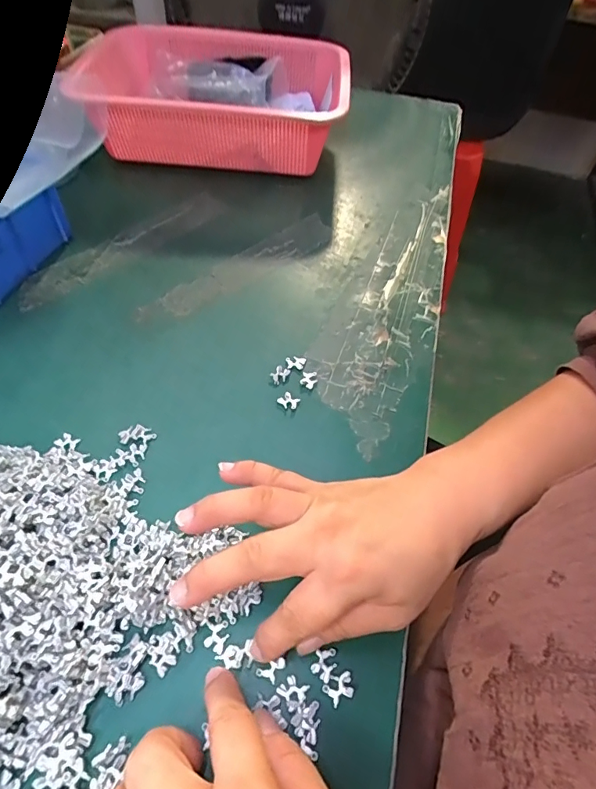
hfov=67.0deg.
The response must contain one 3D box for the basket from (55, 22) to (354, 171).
[{"bbox_3d":[-0.082,-0.349,0.539,0.276,0.092,0.224,8,54,3],"label":"basket"}]

